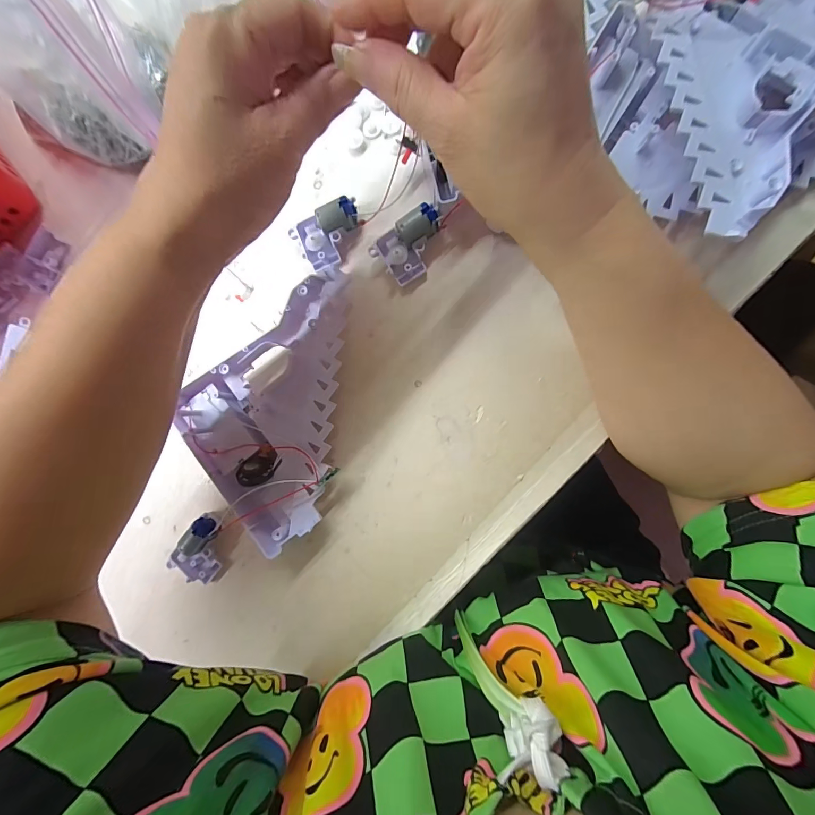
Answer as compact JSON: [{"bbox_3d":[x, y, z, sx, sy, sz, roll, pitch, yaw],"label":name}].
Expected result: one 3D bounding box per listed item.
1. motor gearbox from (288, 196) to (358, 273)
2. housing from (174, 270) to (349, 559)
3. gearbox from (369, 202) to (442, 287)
[{"bbox_3d":[-0.055,-0.119,0.253,0.050,0.017,0.037,-21,89,7],"label":"motor gearbox"},{"bbox_3d":[-0.103,-0.004,0.257,0.104,0.028,0.185,10,92,6],"label":"housing"},{"bbox_3d":[0.003,-0.110,0.248,0.049,0.019,0.034,-29,88,6],"label":"gearbox"}]

